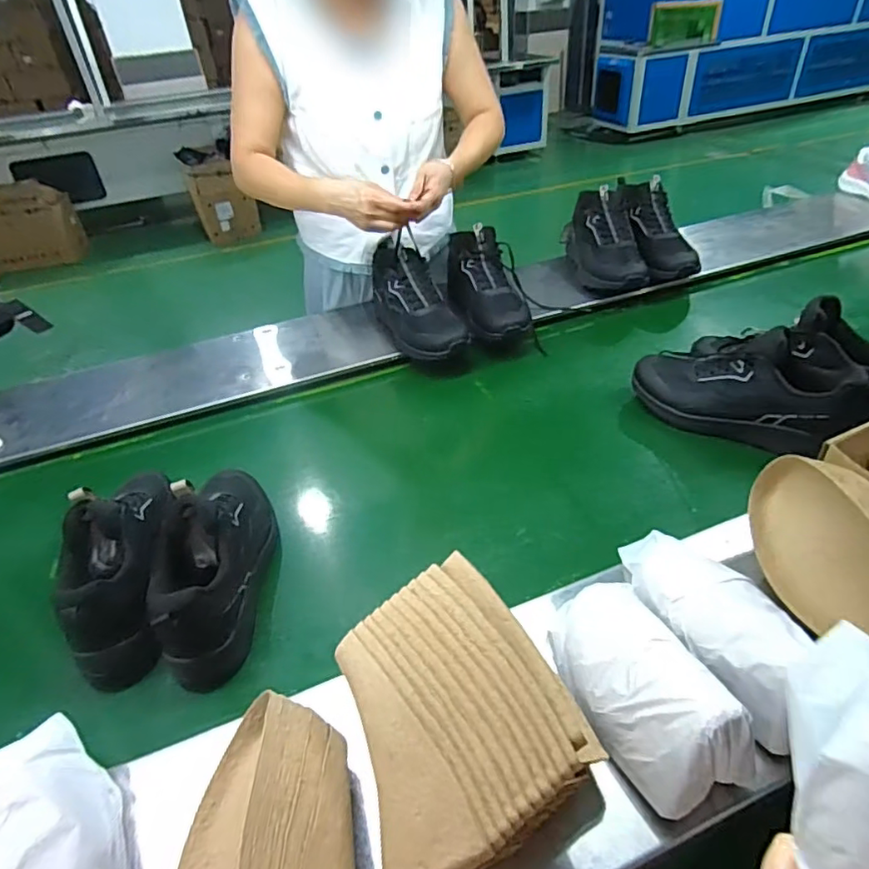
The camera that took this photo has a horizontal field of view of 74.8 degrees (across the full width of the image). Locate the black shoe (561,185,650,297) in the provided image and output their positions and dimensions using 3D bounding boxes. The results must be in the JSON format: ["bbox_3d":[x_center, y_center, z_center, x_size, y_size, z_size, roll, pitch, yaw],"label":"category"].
[{"bbox_3d":[0.356,-0.413,1.197,0.121,0.148,0.283,-6,38,0],"label":"black shoe"}]

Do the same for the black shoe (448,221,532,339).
[{"bbox_3d":[0.104,-0.283,1.068,0.120,0.165,0.253,-9,38,-4],"label":"black shoe"}]

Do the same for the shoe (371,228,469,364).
[{"bbox_3d":[-0.046,-0.267,1.049,0.116,0.166,0.284,-15,39,-12],"label":"shoe"}]

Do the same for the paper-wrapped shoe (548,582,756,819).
[{"bbox_3d":[0.176,0.209,0.504,0.100,0.086,0.207,-14,26,-10],"label":"paper-wrapped shoe"}]

